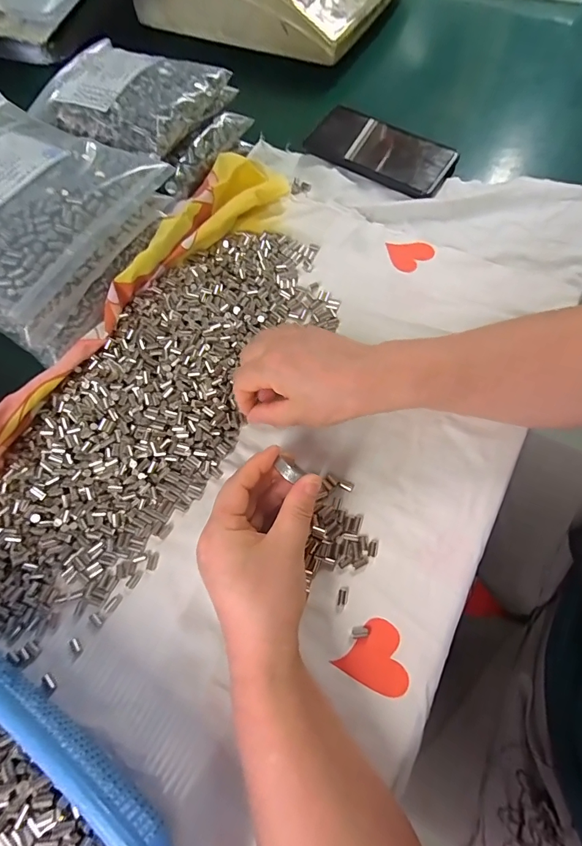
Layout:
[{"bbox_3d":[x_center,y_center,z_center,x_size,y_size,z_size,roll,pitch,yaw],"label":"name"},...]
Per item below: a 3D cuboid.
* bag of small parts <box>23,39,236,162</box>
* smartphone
[{"bbox_3d":[-0.169,-0.331,0.404,0.169,0.037,0.132,25,72,14],"label":"bag of small parts"},{"bbox_3d":[0.100,-0.308,0.451,0.162,0.012,0.078,34,74,16],"label":"smartphone"}]

